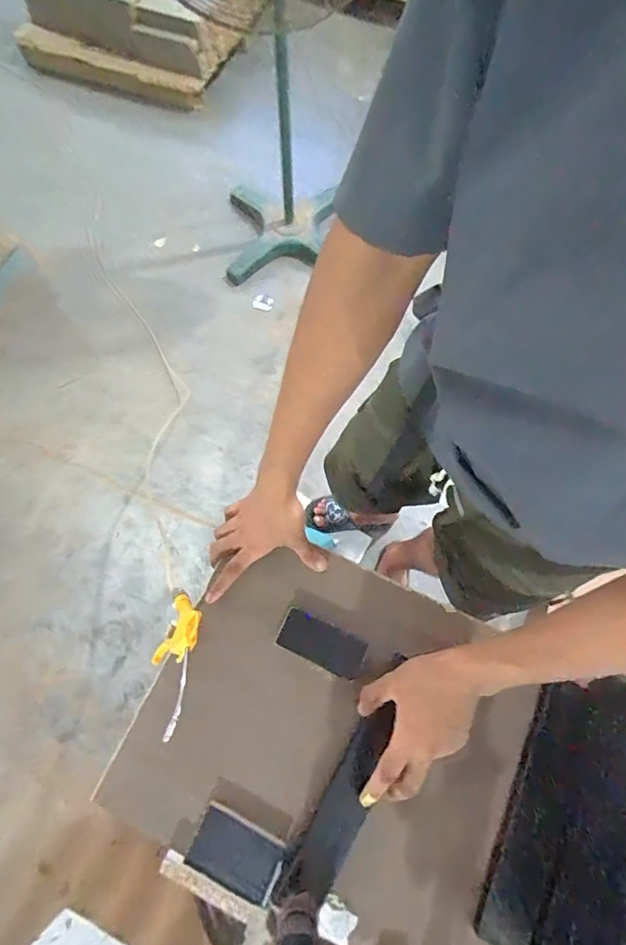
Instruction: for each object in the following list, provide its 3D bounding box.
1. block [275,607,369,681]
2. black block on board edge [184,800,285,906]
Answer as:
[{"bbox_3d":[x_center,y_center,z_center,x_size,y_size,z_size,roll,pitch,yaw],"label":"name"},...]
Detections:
[{"bbox_3d":[0.011,0.214,0.591,0.107,0.011,0.050,24,71,8],"label":"block"},{"bbox_3d":[-0.084,0.416,0.512,0.097,0.011,0.060,24,71,8],"label":"black block on board edge"}]

